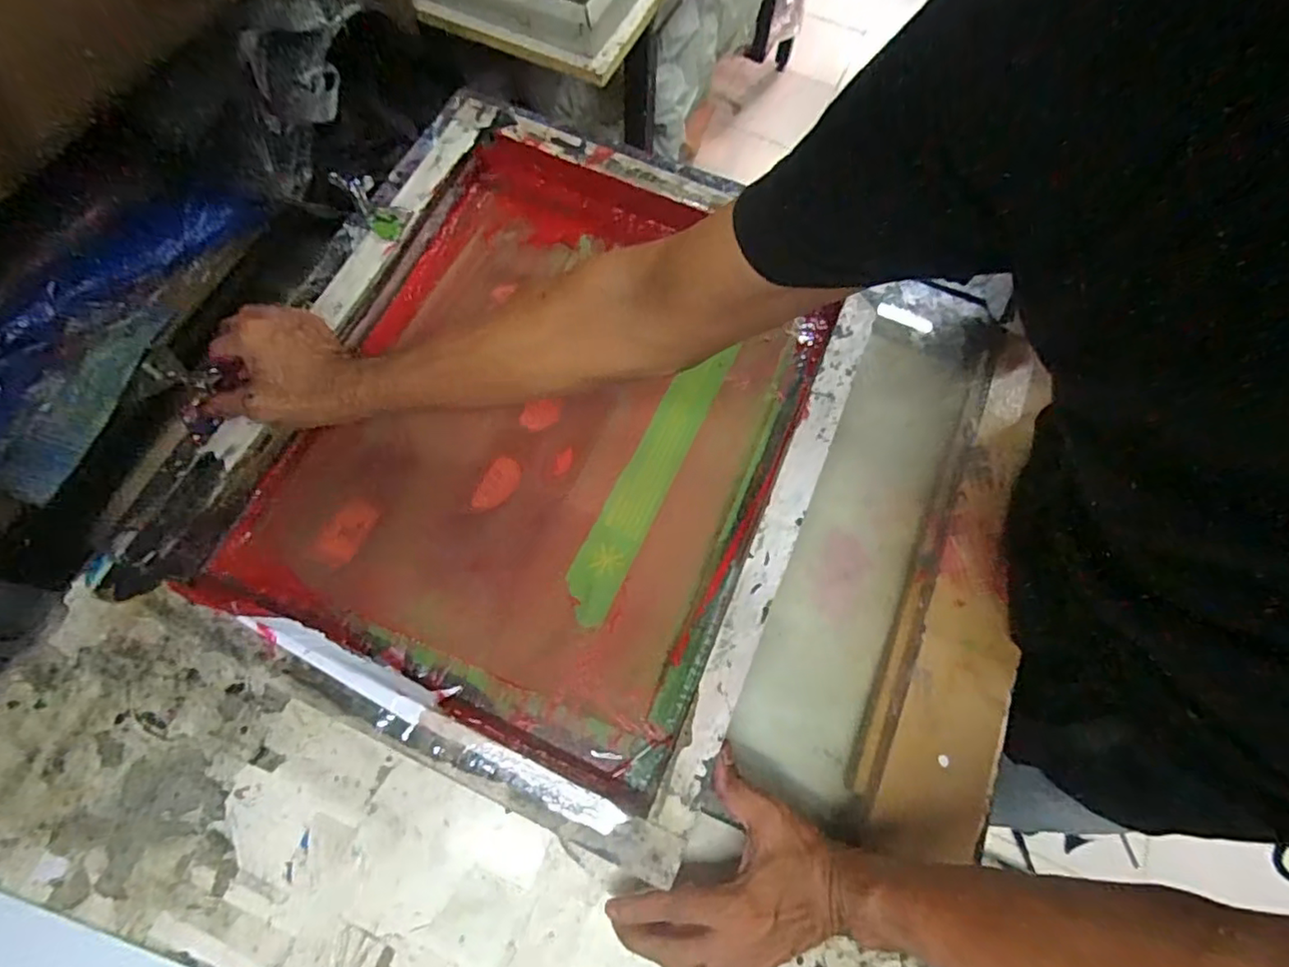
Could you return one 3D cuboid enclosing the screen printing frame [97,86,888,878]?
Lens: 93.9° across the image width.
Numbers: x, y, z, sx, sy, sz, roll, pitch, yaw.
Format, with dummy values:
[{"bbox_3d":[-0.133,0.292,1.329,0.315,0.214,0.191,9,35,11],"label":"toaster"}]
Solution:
[{"bbox_3d":[-0.085,-0.062,0.520,0.464,0.059,0.539,24,69,7],"label":"screen printing frame"}]

